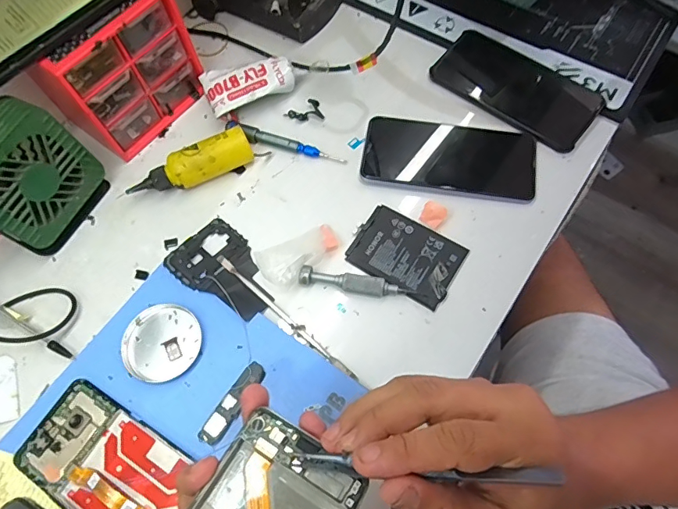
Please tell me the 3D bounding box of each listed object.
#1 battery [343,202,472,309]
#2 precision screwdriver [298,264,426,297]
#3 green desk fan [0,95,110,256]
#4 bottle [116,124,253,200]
[{"bbox_3d":[0.059,-0.001,0.407,0.093,0.006,0.065,29,70,15],"label":"battery"},{"bbox_3d":[0.018,0.027,0.393,0.105,0.013,0.017,10,66,7],"label":"precision screwdriver"},{"bbox_3d":[-0.266,-0.063,0.394,0.044,0.111,0.099,24,68,13],"label":"green desk fan"},{"bbox_3d":[-0.142,-0.080,0.437,0.122,0.037,0.028,-27,67,-9],"label":"bottle"}]

